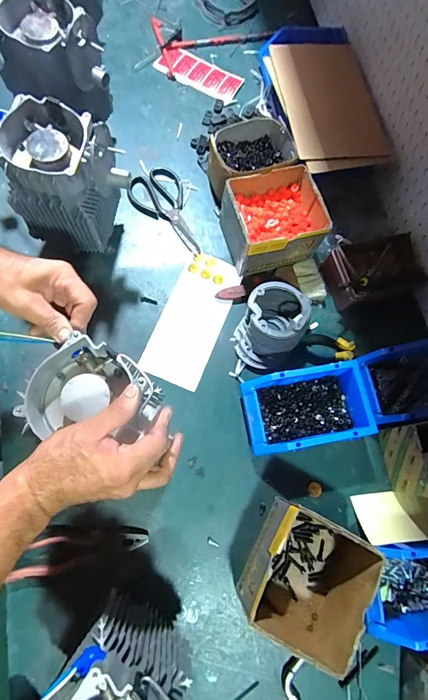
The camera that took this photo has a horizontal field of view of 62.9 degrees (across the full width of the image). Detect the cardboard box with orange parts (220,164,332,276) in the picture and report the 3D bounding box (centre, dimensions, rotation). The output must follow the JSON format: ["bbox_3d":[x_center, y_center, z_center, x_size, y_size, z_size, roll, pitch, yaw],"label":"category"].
[{"bbox_3d":[0.101,-0.231,0.621,0.162,0.090,0.144,-15,76,-9],"label":"cardboard box with orange parts"}]

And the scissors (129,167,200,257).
[{"bbox_3d":[-0.080,-0.264,0.666,0.102,0.011,0.198,-34,81,-14],"label":"scissors"}]

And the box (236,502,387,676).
[{"bbox_3d":[0.126,0.307,0.476,0.147,0.098,0.151,34,74,4],"label":"box"}]

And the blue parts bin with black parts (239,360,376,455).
[{"bbox_3d":[0.148,0.089,0.548,0.195,0.067,0.116,-8,75,-8],"label":"blue parts bin with black parts"}]

